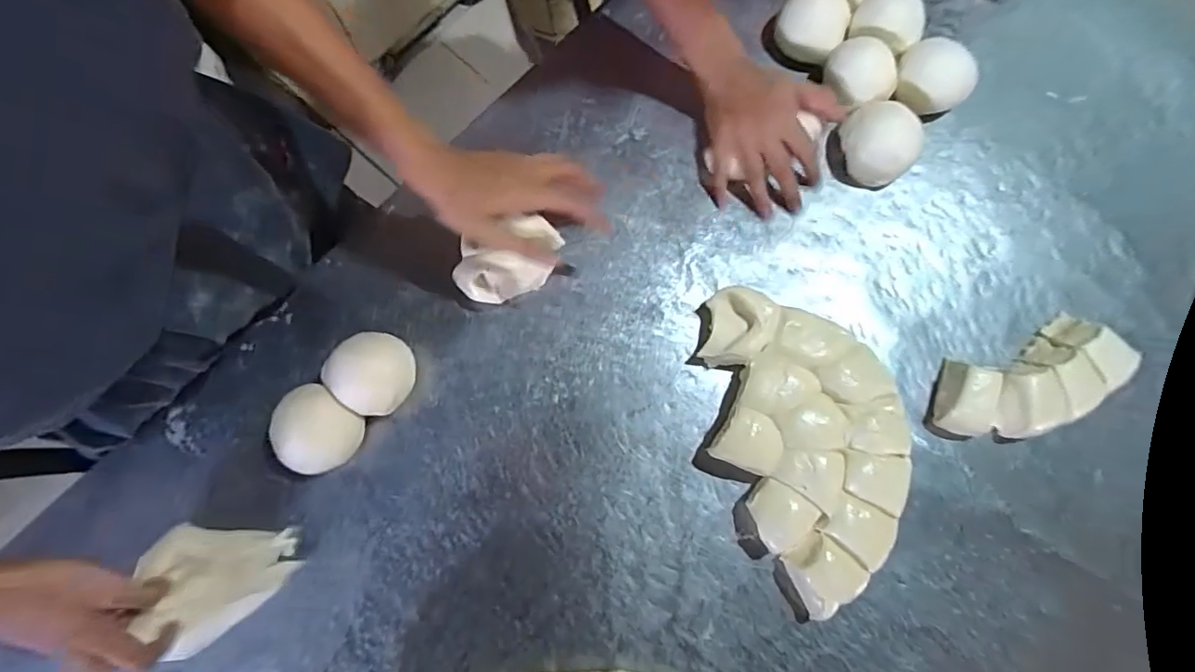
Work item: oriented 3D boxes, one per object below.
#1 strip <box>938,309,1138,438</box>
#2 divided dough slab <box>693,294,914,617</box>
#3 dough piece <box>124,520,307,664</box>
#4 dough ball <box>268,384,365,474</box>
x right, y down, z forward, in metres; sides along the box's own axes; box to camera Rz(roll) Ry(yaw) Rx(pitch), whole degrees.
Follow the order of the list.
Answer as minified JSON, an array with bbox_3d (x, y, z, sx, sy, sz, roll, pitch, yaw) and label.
[{"bbox_3d":[0.430,0.045,0.527,0.198,0.050,0.093,-20,79,-5],"label":"strip"},{"bbox_3d":[0.193,0.088,0.518,0.193,0.043,0.290,-30,80,-7],"label":"divided dough slab"},{"bbox_3d":[-0.337,0.222,0.470,0.110,0.042,0.098,5,78,1],"label":"dough piece"},{"bbox_3d":[-0.269,0.094,0.514,0.077,0.040,0.073,0,78,0],"label":"dough ball"}]

